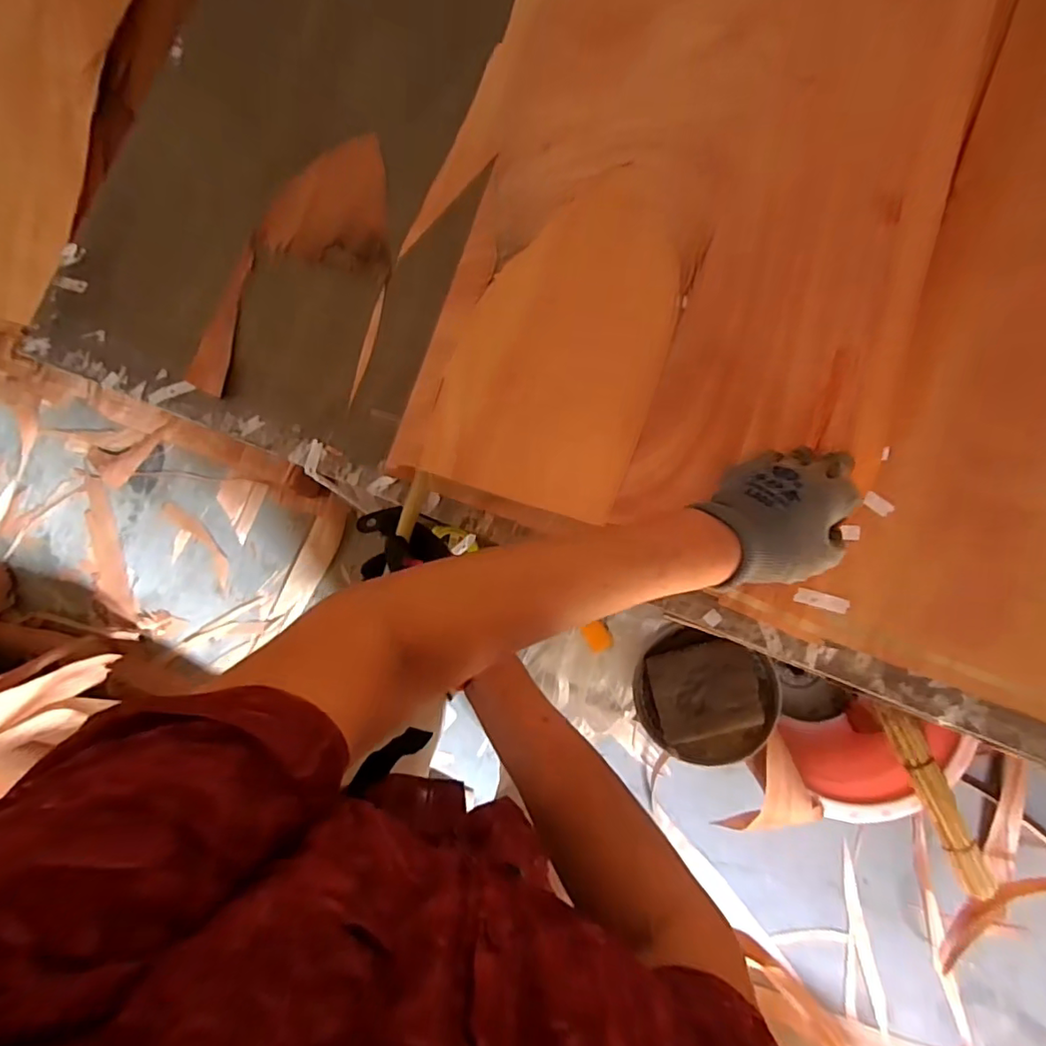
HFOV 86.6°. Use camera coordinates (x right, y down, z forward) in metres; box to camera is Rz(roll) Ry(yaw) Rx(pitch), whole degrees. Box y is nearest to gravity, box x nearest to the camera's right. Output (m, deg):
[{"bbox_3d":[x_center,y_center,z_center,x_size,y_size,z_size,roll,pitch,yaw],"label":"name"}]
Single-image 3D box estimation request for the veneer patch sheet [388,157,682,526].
[{"bbox_3d":[0.026,-0.179,0.523,0.212,0.010,0.320,17,85,4],"label":"veneer patch sheet"}]

